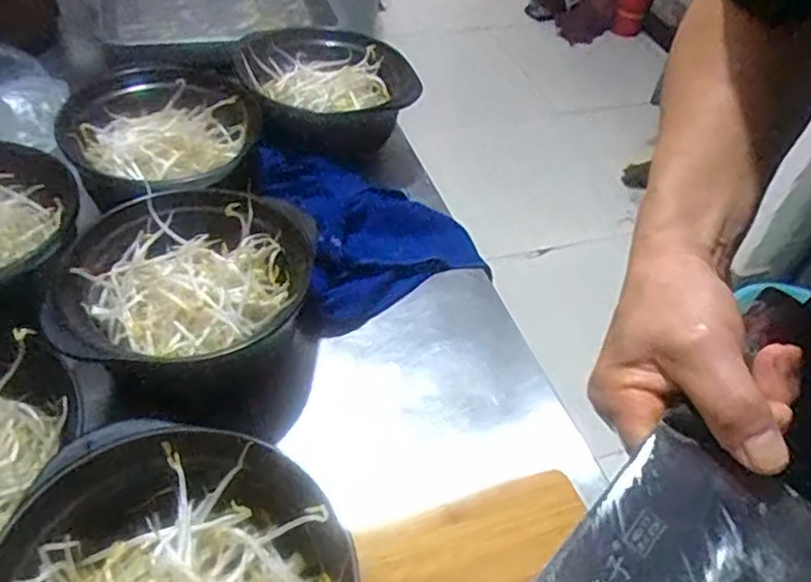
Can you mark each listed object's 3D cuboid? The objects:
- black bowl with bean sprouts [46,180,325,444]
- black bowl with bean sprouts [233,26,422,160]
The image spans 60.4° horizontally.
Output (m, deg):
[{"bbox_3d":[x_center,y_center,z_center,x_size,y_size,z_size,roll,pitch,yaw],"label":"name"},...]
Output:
[{"bbox_3d":[-0.156,0.012,0.517,0.174,0.089,0.174,4,46,-4],"label":"black bowl with bean sprouts"},{"bbox_3d":[-0.075,-0.206,0.715,0.171,0.057,0.204,-12,49,-18],"label":"black bowl with bean sprouts"}]

